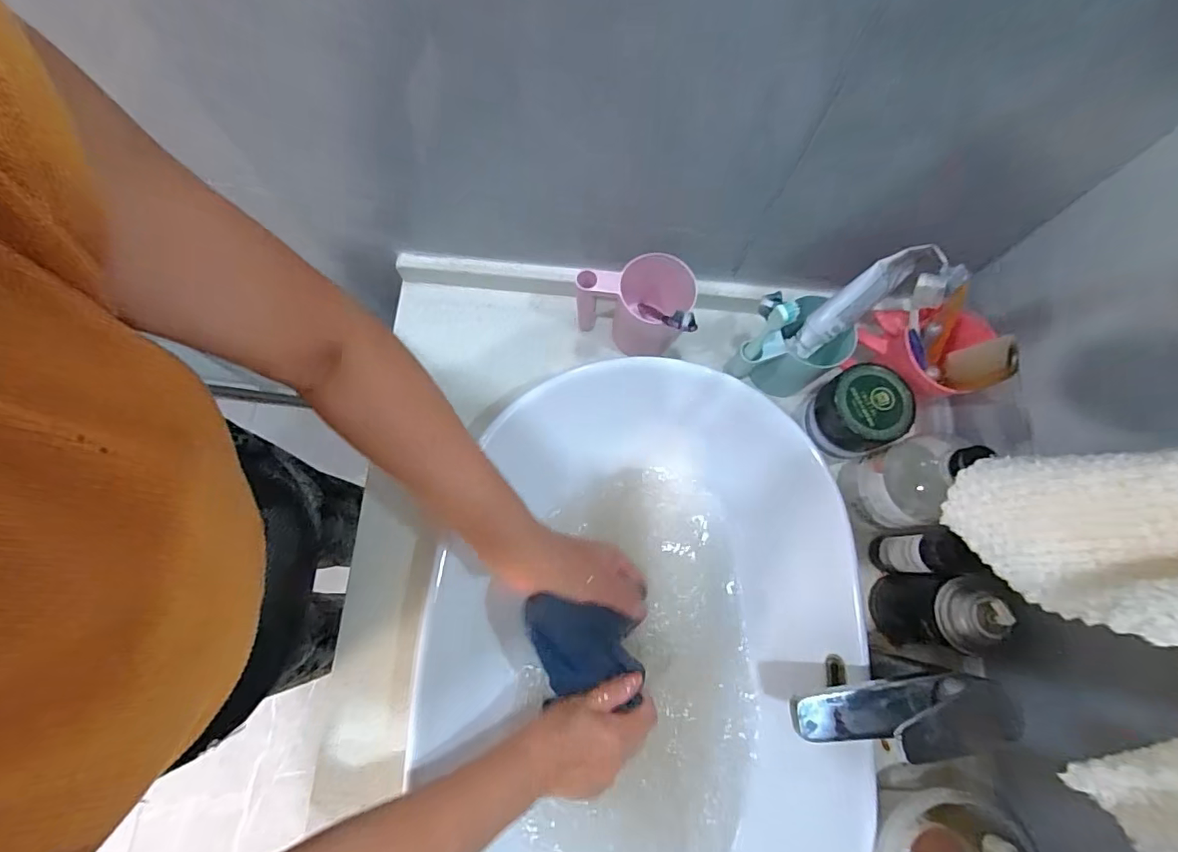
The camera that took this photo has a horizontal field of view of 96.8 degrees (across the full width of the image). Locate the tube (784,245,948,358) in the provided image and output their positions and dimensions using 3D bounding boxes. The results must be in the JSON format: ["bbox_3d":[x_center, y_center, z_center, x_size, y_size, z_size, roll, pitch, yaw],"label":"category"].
[{"bbox_3d":[0.246,-0.115,0.483,0.139,0.038,0.033,-41,77,31],"label":"tube"}]

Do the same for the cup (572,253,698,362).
[{"bbox_3d":[0.045,-0.128,0.553,0.119,0.103,0.073,9,75,1],"label":"cup"}]

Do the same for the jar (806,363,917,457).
[{"bbox_3d":[0.257,-0.013,0.497,0.073,0.048,0.075,3,75,-1],"label":"jar"}]

